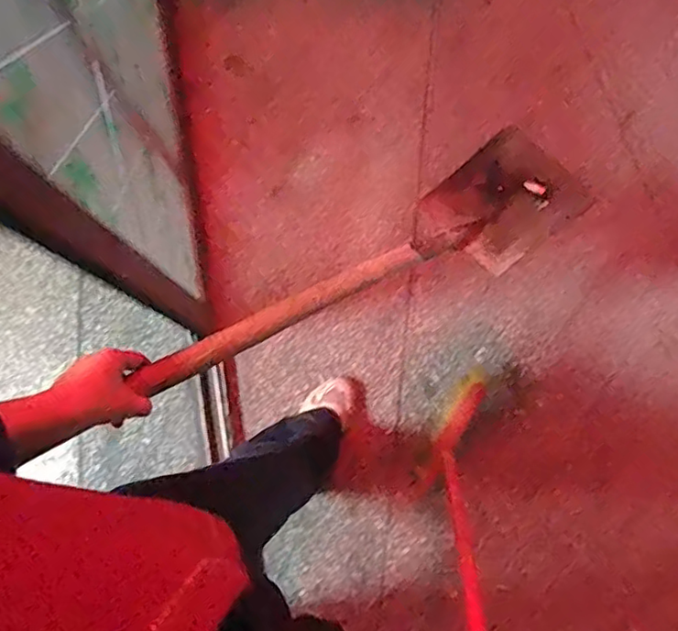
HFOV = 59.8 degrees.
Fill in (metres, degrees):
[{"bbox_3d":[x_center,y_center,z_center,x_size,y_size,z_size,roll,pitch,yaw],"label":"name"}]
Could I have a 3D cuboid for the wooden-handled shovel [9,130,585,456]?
[{"bbox_3d":[0.064,-0.073,0.731,0.649,0.083,0.169,-30,79,-32],"label":"wooden-handled shovel"}]

